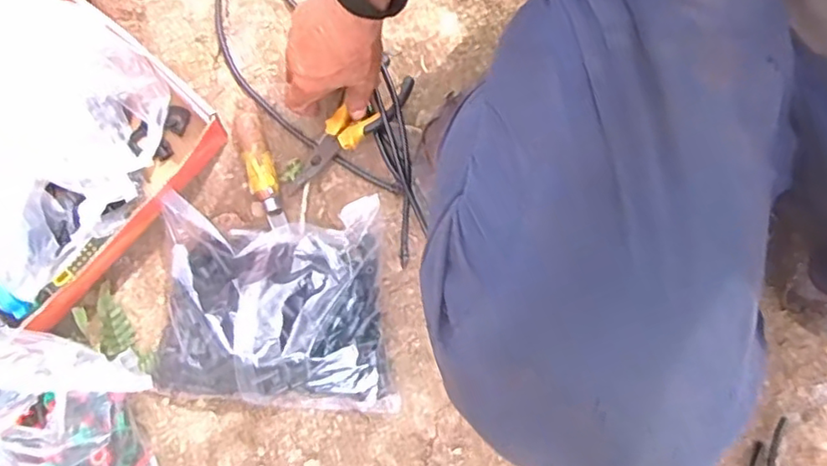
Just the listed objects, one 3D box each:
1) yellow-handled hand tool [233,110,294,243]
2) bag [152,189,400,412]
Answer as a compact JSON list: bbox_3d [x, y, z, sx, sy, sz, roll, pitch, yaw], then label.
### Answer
[{"bbox_3d":[-0.143,-0.052,0.573,0.028,0.023,0.132,-20,79,-4],"label":"yellow-handled hand tool"},{"bbox_3d":[-0.123,0.063,0.527,0.192,0.081,0.176,-2,79,0],"label":"bag"}]

